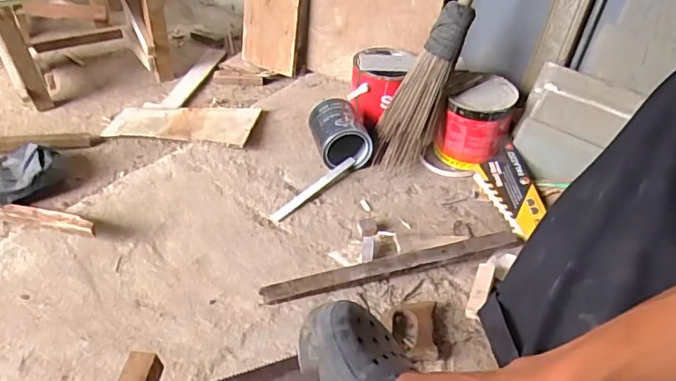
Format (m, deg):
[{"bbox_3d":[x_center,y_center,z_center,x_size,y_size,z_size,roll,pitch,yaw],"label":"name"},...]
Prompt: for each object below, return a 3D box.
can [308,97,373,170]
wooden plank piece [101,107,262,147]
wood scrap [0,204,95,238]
[{"bbox_3d":[0.004,-0.121,1.124,0.114,0.111,0.130,-10,43,-15],"label":"can"},{"bbox_3d":[-0.357,-0.164,1.221,0.347,0.016,0.169,5,36,11],"label":"wooden plank piece"},{"bbox_3d":[-0.528,0.050,0.936,0.251,0.020,0.034,8,39,24],"label":"wood scrap"}]

